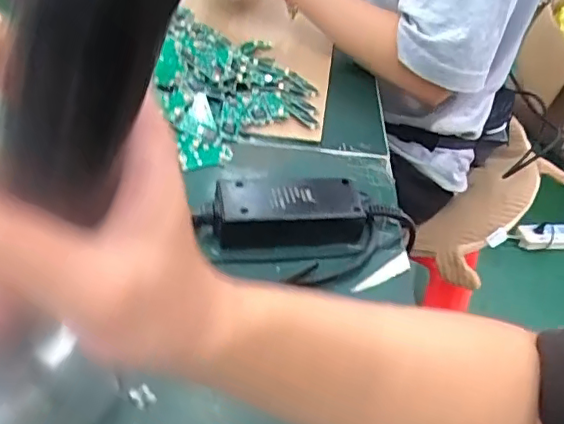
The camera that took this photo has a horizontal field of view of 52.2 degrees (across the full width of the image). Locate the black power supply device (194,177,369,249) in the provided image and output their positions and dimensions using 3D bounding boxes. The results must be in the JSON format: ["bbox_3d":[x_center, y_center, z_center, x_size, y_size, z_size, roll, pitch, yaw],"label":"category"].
[{"bbox_3d":[0.001,0.001,0.465,0.129,0.032,0.055,-4,42,-13],"label":"black power supply device"}]

